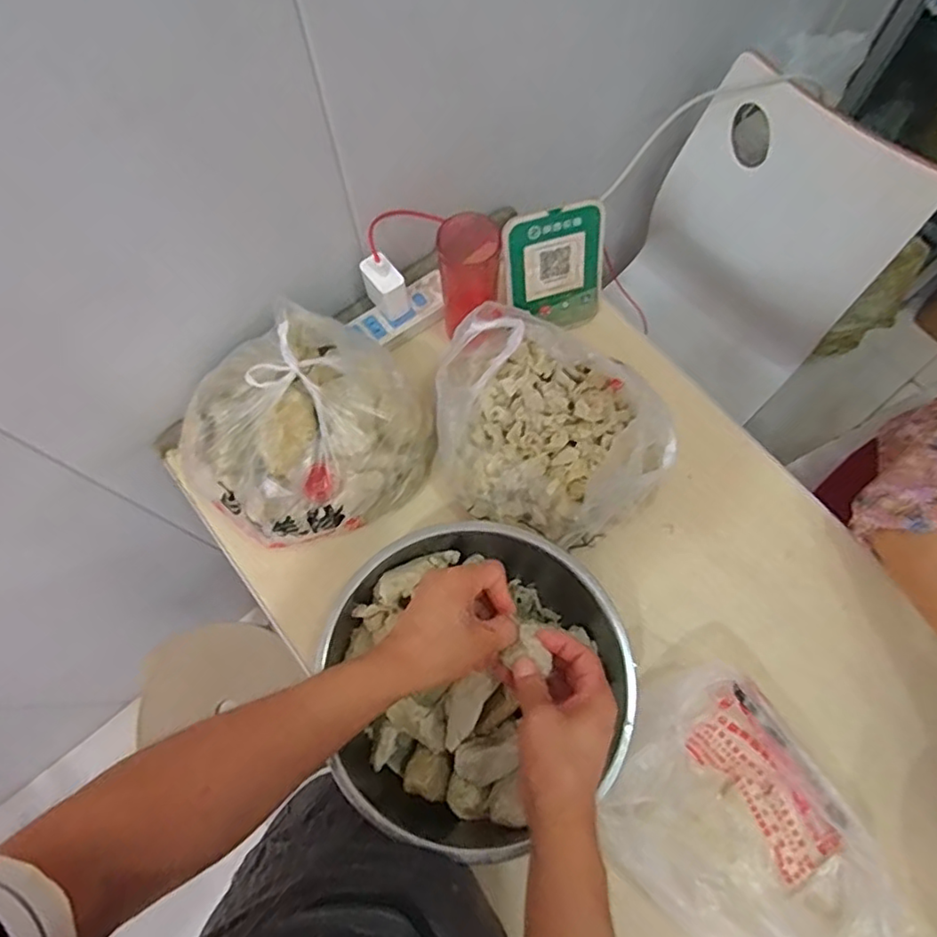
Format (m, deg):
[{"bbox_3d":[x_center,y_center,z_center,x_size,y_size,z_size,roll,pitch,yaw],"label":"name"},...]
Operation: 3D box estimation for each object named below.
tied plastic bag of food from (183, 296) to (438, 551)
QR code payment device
[{"bbox_3d":[-0.173,-0.043,0.630,0.224,0.122,0.220,-40,74,-12],"label":"tied plastic bag of food"},{"bbox_3d":[0.100,-0.219,0.705,0.120,0.158,0.019,-17,49,-5],"label":"QR code payment device"}]

